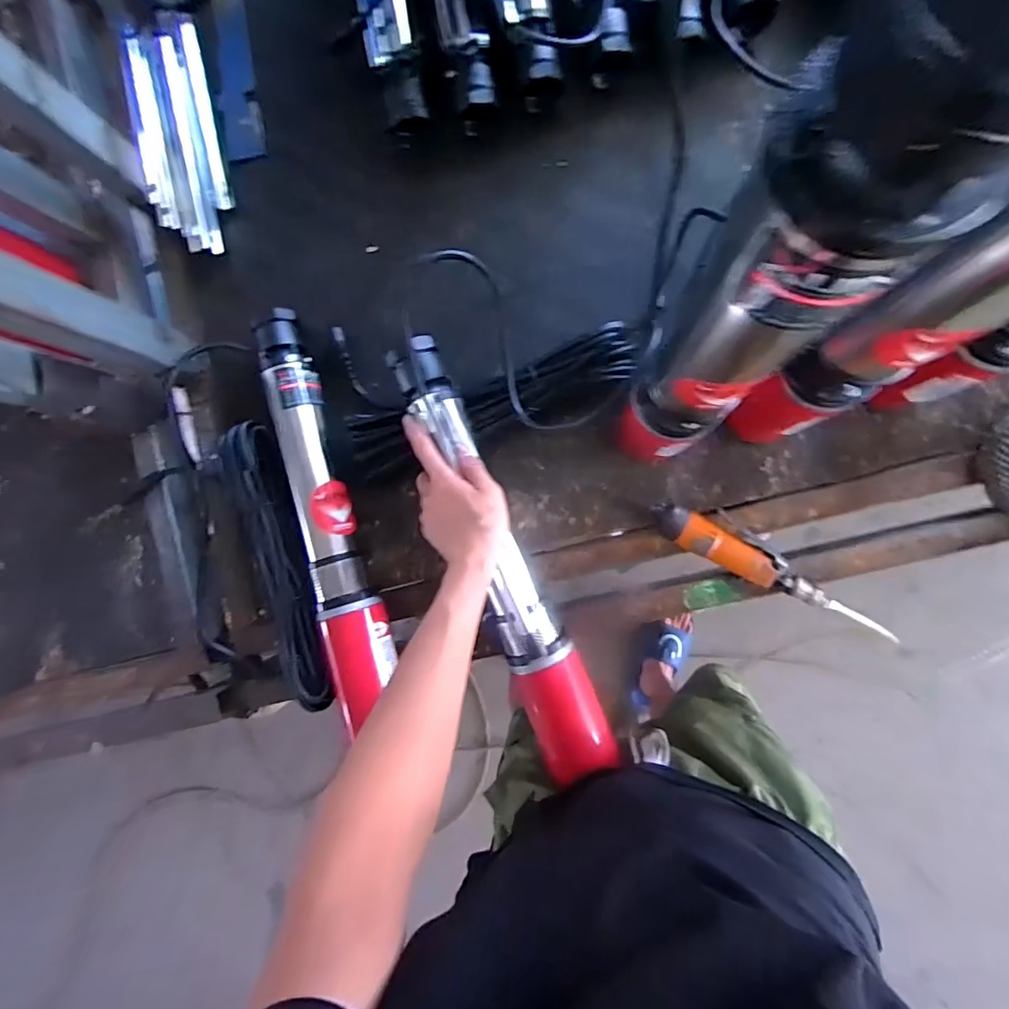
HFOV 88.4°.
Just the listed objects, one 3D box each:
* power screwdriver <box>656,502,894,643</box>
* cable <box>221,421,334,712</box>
[{"bbox_3d":[0.287,0.064,0.558,0.266,0.045,0.048,26,92,7],"label":"power screwdriver"},{"bbox_3d":[-0.259,0.066,0.596,0.068,0.032,0.329,-20,87,7],"label":"cable"}]

